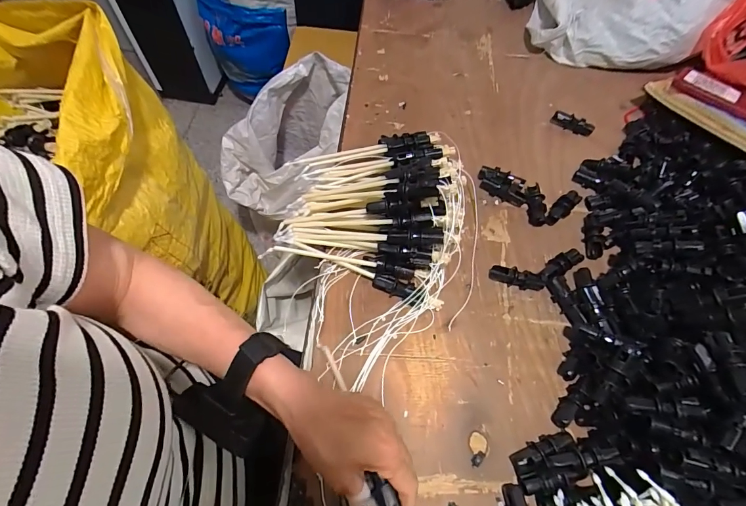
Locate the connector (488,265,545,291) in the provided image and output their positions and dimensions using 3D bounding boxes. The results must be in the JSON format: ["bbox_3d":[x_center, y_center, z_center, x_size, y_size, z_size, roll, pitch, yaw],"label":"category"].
[{"bbox_3d":[0.187,0.032,0.478,0.070,0.019,0.018,14,62,5],"label":"connector"}]

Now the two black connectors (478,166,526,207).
[{"bbox_3d":[0.192,-0.100,0.550,0.074,0.022,0.038,25,63,11],"label":"two black connectors"}]

